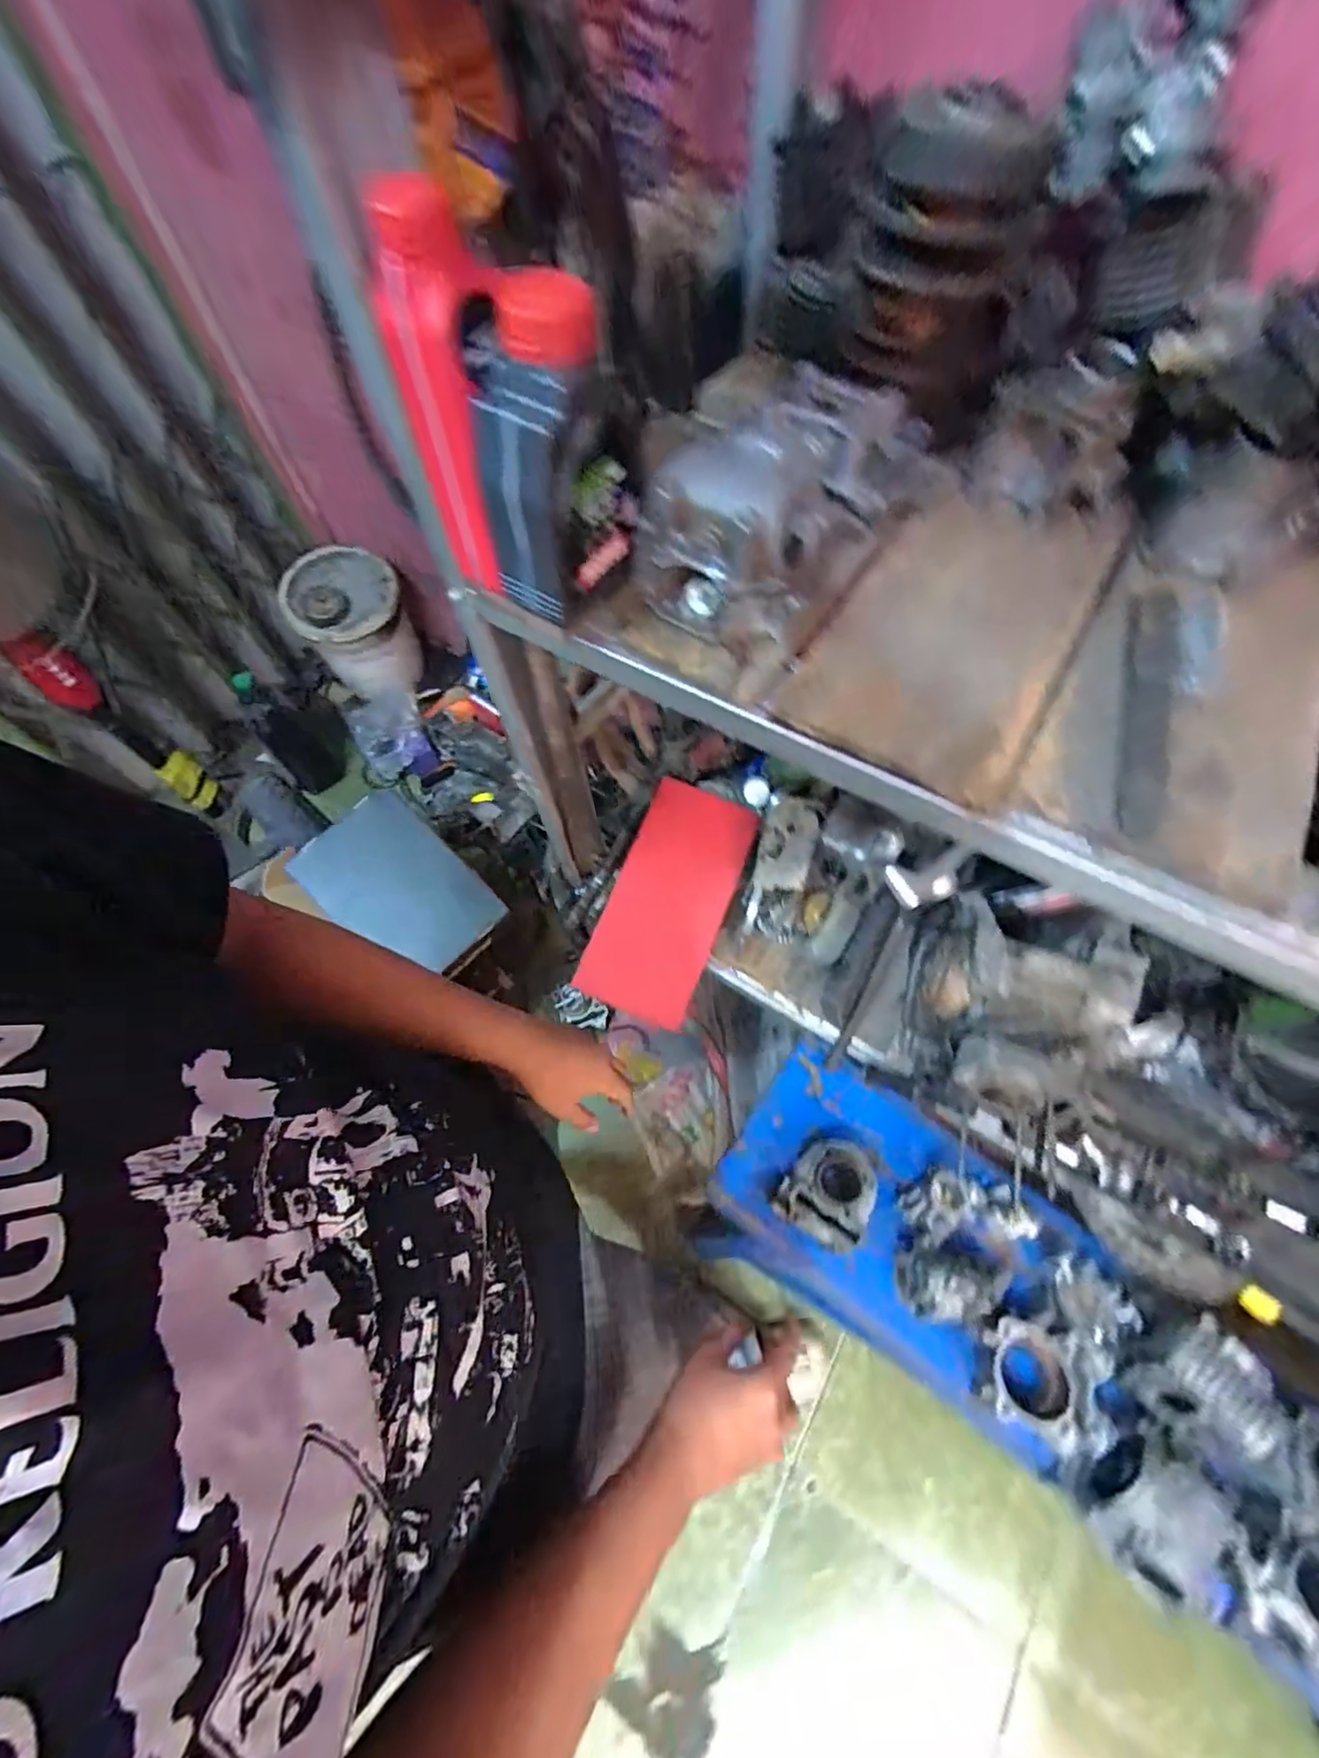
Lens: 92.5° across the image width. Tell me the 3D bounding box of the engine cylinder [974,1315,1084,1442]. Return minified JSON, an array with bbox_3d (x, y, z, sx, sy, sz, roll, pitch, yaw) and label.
[{"bbox_3d":[0.415,0.562,0.716,0.101,0.061,0.094,17,65,11],"label":"engine cylinder"}]

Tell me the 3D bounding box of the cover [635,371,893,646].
[{"bbox_3d":[0.095,-0.286,0.491,0.117,0.096,0.207,39,71,20],"label":"cover"}]

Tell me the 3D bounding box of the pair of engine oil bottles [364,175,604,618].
[{"bbox_3d":[-0.110,-0.333,0.450,0.128,0.233,0.187,-22,64,-8],"label":"pair of engine oil bottles"}]

